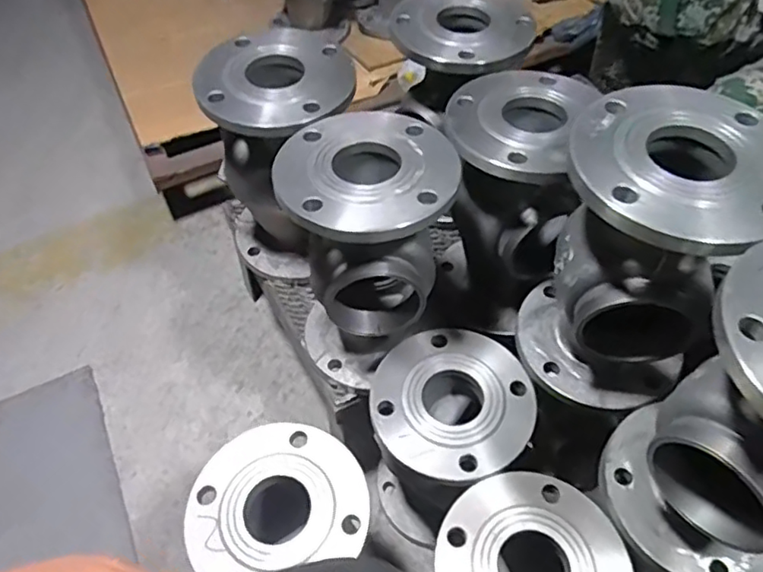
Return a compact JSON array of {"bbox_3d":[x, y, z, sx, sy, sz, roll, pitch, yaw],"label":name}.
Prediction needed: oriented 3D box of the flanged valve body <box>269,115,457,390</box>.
[{"bbox_3d":[-0.013,-0.031,0.658,0.160,0.260,0.168,-1,54,1],"label":"flanged valve body"}]

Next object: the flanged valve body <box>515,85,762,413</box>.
[{"bbox_3d":[0.233,-0.021,0.558,0.166,0.278,0.157,-1,54,1],"label":"flanged valve body"}]

